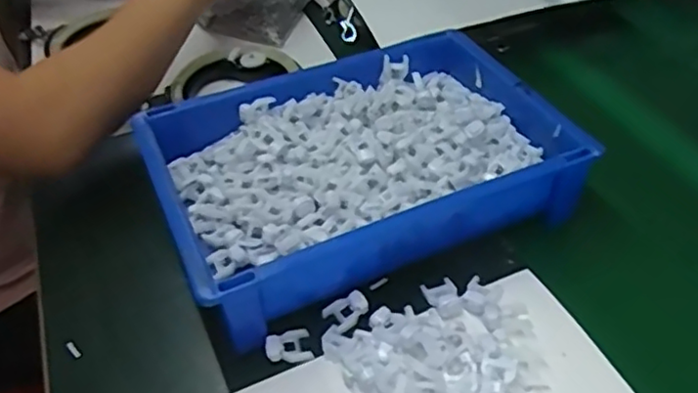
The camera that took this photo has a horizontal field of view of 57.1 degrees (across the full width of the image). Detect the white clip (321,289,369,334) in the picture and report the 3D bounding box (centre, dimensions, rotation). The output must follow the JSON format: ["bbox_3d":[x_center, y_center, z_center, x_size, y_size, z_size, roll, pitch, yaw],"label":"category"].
[{"bbox_3d":[-0.002,0.076,0.437,0.028,0.009,0.022,-29,48,-22],"label":"white clip"}]

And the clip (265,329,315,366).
[{"bbox_3d":[-0.040,0.097,0.422,0.029,0.013,0.022,-12,44,-6],"label":"clip"}]

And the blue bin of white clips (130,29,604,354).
[{"bbox_3d":[0.008,-0.029,0.503,0.300,0.068,0.202,-21,45,-15],"label":"blue bin of white clips"}]

